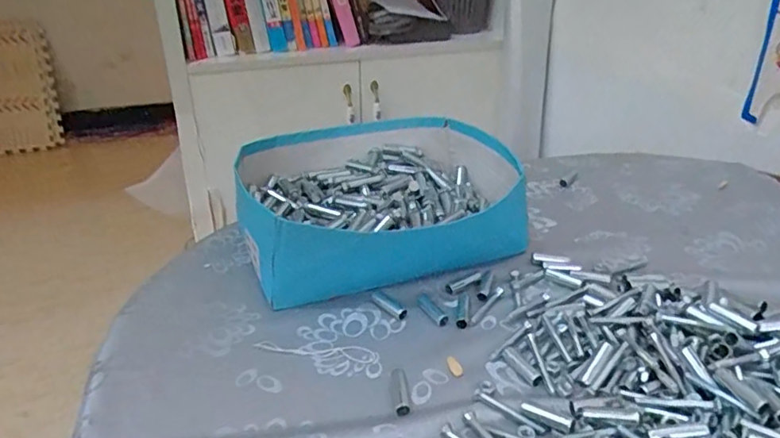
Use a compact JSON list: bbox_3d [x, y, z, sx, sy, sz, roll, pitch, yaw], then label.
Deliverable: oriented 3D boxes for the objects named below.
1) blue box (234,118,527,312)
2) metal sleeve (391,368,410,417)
[{"bbox_3d":[-0.008,-0.023,0.657,0.317,0.086,0.250,-13,31,-21],"label":"blue box"},{"bbox_3d":[0.008,0.134,0.453,0.012,0.008,0.045,-2,29,-3],"label":"metal sleeve"}]

